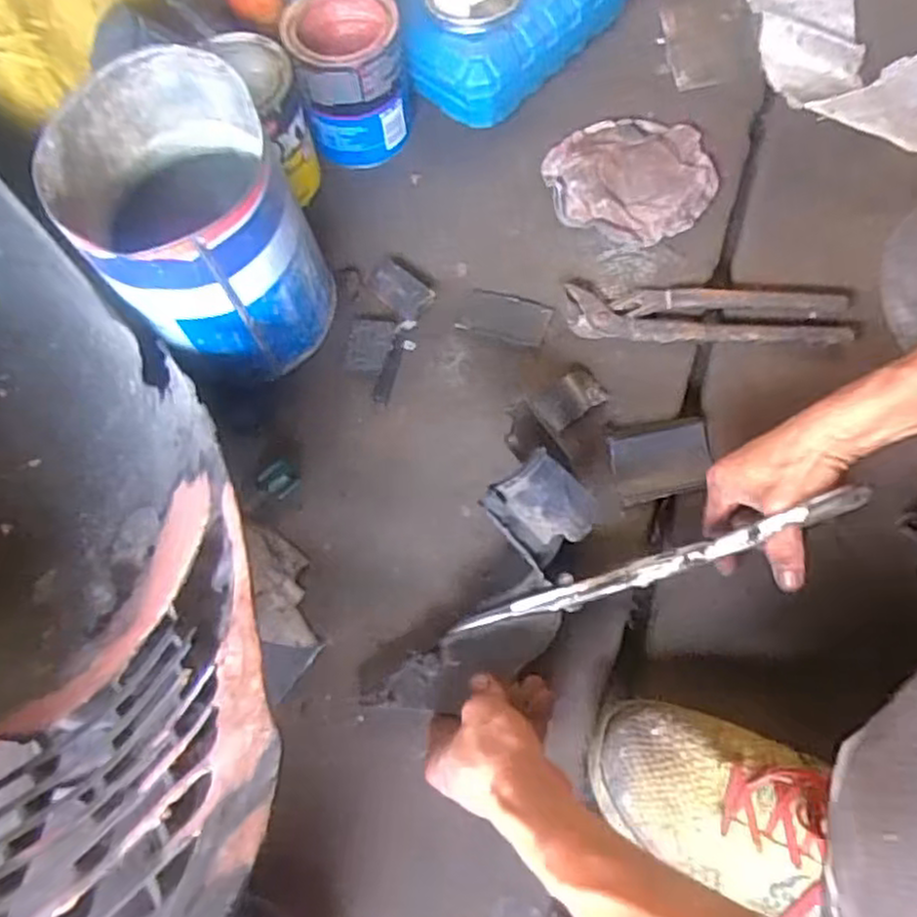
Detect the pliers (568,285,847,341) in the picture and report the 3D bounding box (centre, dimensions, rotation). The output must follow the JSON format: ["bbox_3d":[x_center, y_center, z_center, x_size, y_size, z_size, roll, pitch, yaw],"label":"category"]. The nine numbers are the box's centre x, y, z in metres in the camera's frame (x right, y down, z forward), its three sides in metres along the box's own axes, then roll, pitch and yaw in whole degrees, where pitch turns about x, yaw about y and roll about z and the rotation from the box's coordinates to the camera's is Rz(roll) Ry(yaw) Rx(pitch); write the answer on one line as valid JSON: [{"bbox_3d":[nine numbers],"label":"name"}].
[{"bbox_3d":[0.215,-0.125,0.632,0.233,0.019,0.052,2,68,3],"label":"pliers"}]

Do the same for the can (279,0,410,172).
[{"bbox_3d":[-0.100,-0.354,0.682,0.096,0.118,0.101,-1,68,2],"label":"can"}]

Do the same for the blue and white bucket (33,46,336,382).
[{"bbox_3d":[-0.202,-0.176,0.576,0.149,0.188,0.171,-32,70,-10],"label":"blue and white bucket"}]

